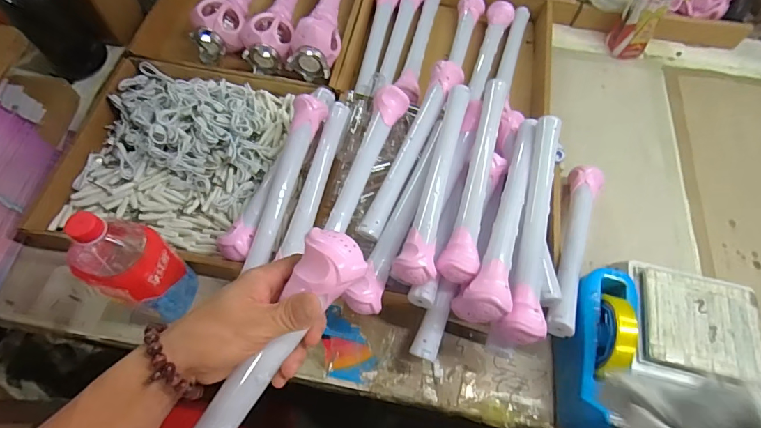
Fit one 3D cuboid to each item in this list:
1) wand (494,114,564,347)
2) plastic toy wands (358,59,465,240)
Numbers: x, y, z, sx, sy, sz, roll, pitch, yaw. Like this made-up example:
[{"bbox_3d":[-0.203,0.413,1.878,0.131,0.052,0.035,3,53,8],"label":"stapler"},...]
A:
[{"bbox_3d":[0.201,0.007,0.543,0.051,0.046,0.314,13,64,3],"label":"wand"},{"bbox_3d":[0.051,-0.103,0.620,0.048,0.053,0.307,22,65,8],"label":"plastic toy wands"}]

